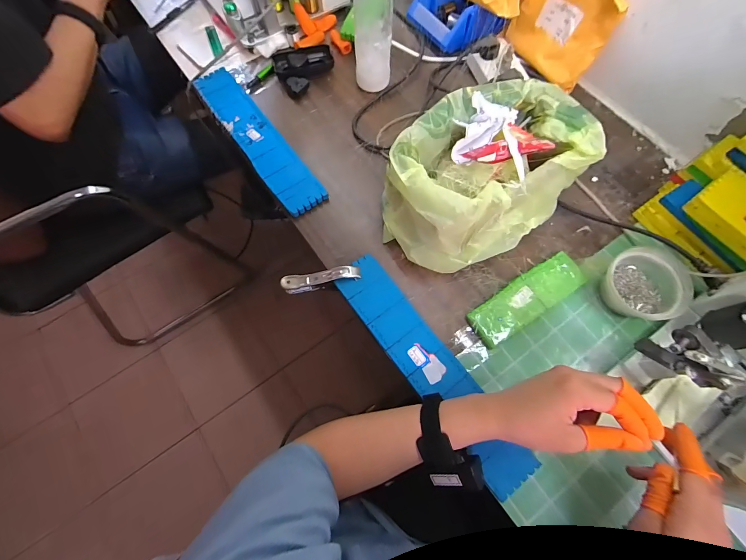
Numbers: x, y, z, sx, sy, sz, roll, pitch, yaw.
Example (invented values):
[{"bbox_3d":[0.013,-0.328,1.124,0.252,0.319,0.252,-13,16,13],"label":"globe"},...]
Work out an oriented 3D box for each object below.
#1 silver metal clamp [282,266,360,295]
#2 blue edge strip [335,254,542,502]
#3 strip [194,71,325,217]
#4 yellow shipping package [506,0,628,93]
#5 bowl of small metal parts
[{"bbox_3d":[-0.076,0.000,0.496,0.114,0.039,0.021,-7,70,-2],"label":"silver metal clamp"},{"bbox_3d":[0.073,0.111,0.445,0.068,0.016,0.338,-34,73,-11],"label":"blue edge strip"},{"bbox_3d":[-0.202,-0.249,0.578,0.070,0.016,0.349,-35,73,-11],"label":"strip"},{"bbox_3d":[0.319,-0.439,0.560,0.016,0.163,0.168,-31,74,-19],"label":"yellow shipping package"},{"bbox_3d":[0.367,0.006,0.456,0.089,0.054,0.094,0,70,0],"label":"bowl of small metal parts"}]

